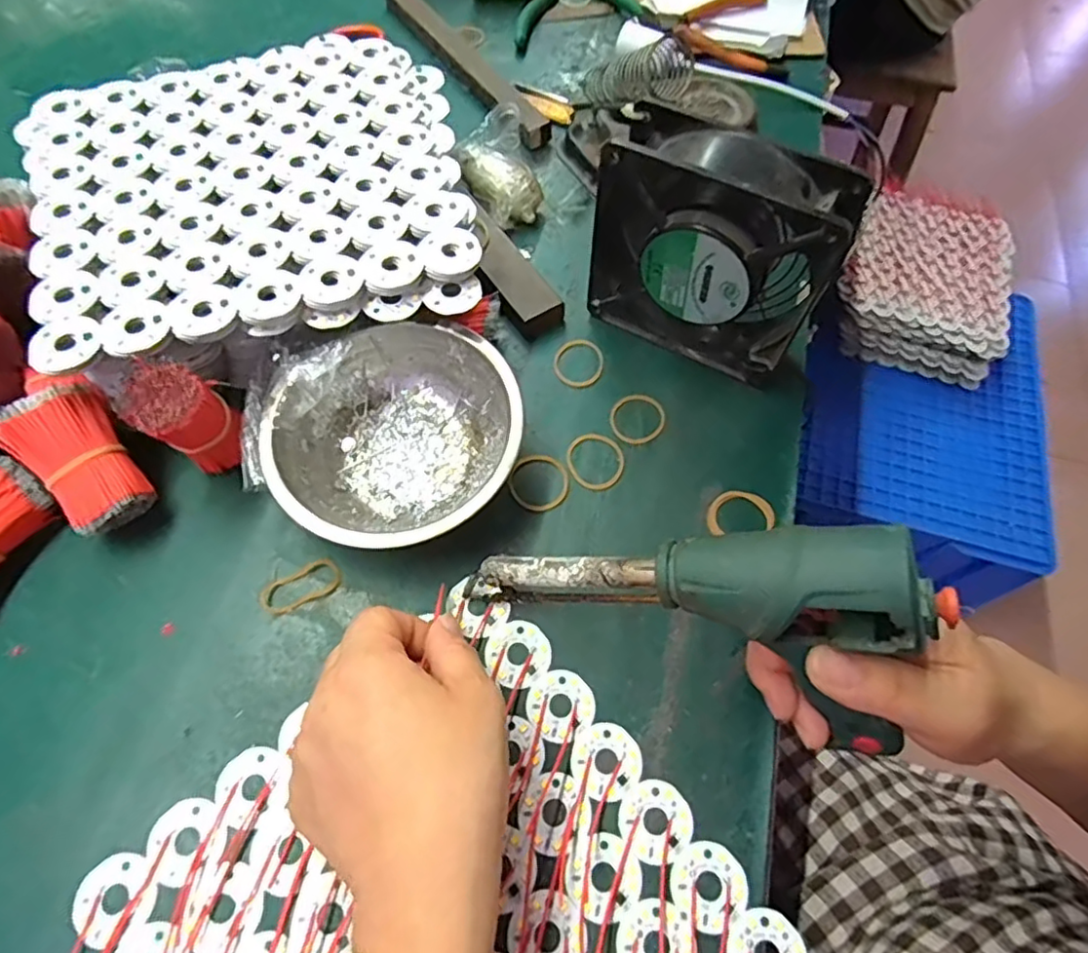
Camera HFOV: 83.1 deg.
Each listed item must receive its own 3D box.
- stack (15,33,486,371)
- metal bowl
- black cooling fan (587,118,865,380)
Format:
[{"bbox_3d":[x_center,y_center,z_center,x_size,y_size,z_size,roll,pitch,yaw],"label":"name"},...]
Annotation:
[{"bbox_3d":[-0.163,-0.169,0.347,0.226,0.019,0.228,-13,64,-9],"label":"stack"},{"bbox_3d":[-0.077,-0.021,0.323,0.128,0.046,0.119,1,63,-2],"label":"metal bowl"},{"bbox_3d":[0.088,-0.117,0.331,0.119,0.121,0.039,28,65,12],"label":"black cooling fan"}]

